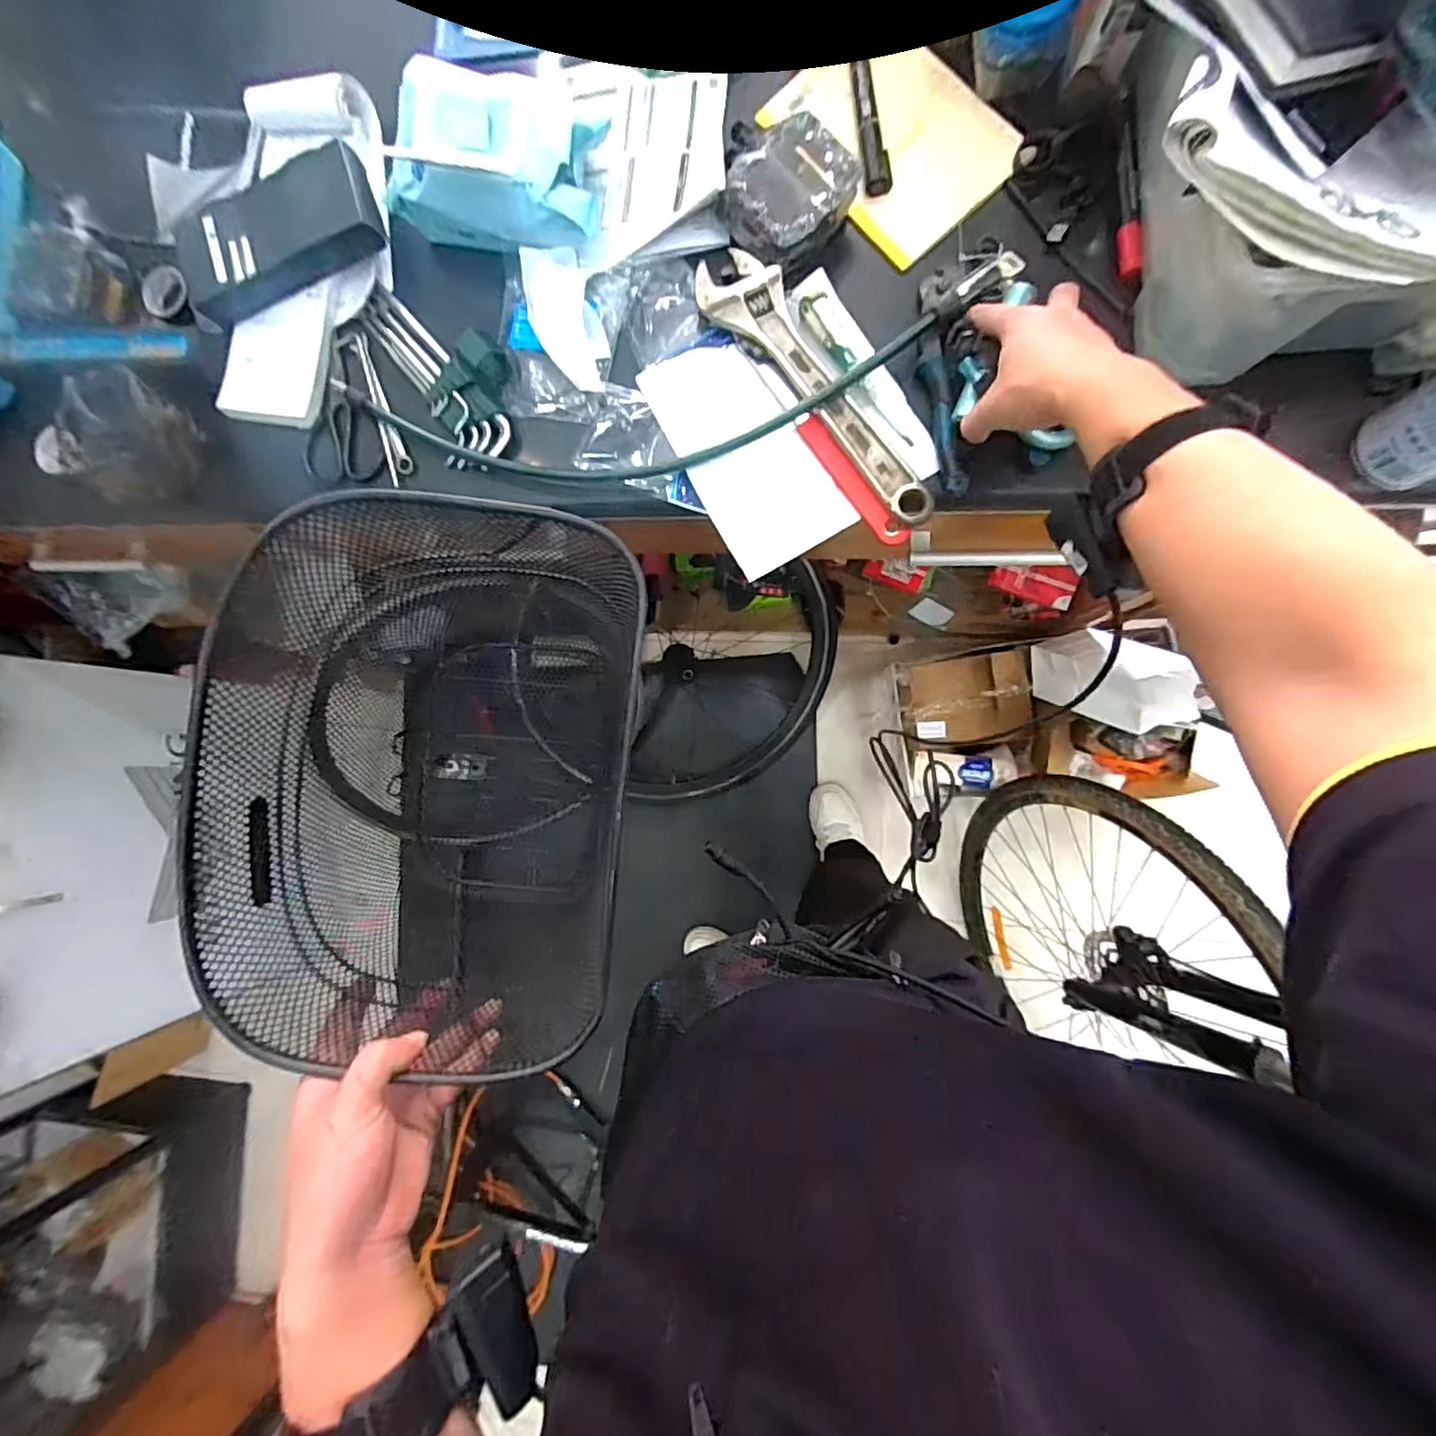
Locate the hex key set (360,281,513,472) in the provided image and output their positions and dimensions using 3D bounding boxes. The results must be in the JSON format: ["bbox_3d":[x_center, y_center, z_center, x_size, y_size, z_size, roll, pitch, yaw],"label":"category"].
[{"bbox_3d":[-0.262,-0.339,0.589,0.101,0.038,0.212,-34,83,6],"label":"hex key set"}]

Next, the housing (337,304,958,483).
[{"bbox_3d":[-0.092,-0.272,0.557,0.560,0.025,0.113,-2,87,9],"label":"housing"}]

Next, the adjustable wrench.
[{"bbox_3d":[0.088,-0.286,0.521,0.062,0.024,0.286,-42,82,5],"label":"adjustable wrench"}]

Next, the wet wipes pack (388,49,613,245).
[{"bbox_3d":[-0.198,-0.499,0.551,0.196,0.068,0.111,16,90,9],"label":"wet wipes pack"}]

